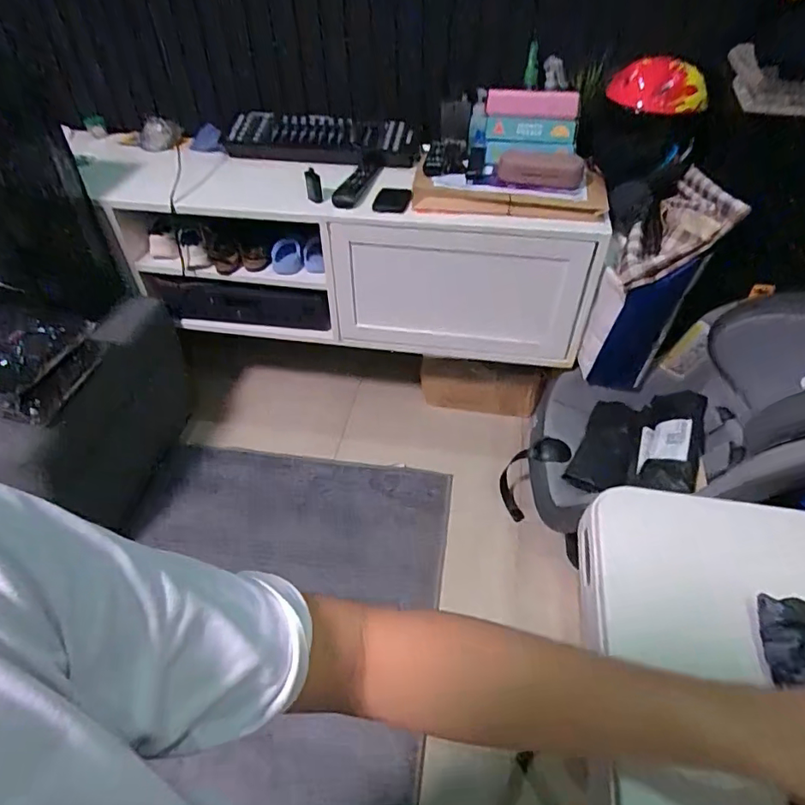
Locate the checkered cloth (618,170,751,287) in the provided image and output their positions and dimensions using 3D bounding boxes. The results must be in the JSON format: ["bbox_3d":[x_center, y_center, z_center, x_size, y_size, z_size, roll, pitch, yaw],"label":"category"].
[{"bbox_3d":[0.518,-0.340,1.020,0.176,0.138,0.199,5,46,6],"label":"checkered cloth"}]

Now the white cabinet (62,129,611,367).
[{"bbox_3d":[-0.198,-0.372,1.284,1.260,0.364,0.273,7,46,8],"label":"white cabinet"}]

